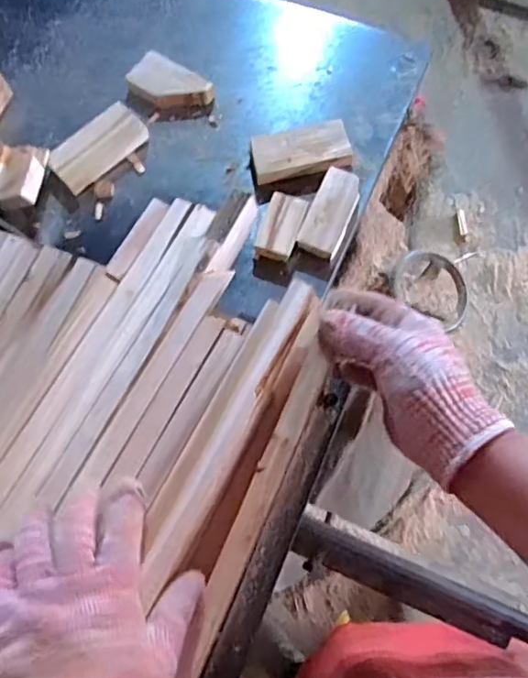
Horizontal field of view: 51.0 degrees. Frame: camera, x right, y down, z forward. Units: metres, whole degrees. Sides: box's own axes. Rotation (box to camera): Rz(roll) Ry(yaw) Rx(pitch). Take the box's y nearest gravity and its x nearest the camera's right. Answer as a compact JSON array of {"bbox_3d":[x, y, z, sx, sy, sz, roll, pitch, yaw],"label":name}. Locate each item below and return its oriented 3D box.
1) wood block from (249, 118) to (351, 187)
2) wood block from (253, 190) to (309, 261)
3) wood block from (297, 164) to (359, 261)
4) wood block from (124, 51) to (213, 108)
[{"bbox_3d":[0.039,-0.200,0.587,0.100,0.026,0.052,-13,71,1],"label":"wood block"},{"bbox_3d":[0.018,-0.114,0.557,0.039,0.012,0.073,15,73,10],"label":"wood block"},{"bbox_3d":[0.068,-0.129,0.560,0.040,0.012,0.095,19,74,11],"label":"wood block"},{"bbox_3d":[-0.106,-0.283,0.622,0.090,0.019,0.053,26,75,13],"label":"wood block"}]

